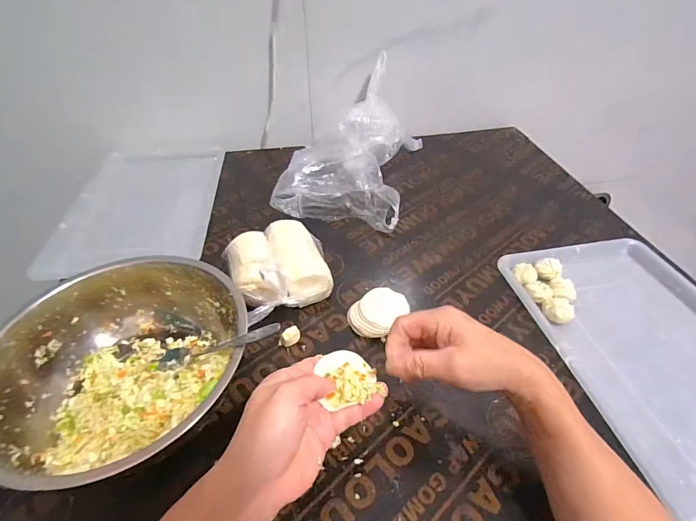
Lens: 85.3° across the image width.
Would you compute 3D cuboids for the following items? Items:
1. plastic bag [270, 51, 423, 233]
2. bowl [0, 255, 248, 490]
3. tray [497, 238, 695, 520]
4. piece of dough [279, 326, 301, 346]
[{"bbox_3d":[0.013,-0.223,0.706,0.220,0.172,0.302,11,45,12],"label":"plastic bag"},{"bbox_3d":[-0.229,0.113,0.404,0.239,0.097,0.235,-1,43,1],"label":"bowl"},{"bbox_3d":[0.377,0.108,0.463,0.241,0.026,0.369,-8,44,-7],"label":"tray"},{"bbox_3d":[-0.073,0.096,0.471,0.027,0.020,0.016,-20,46,-19],"label":"piece of dough"}]

